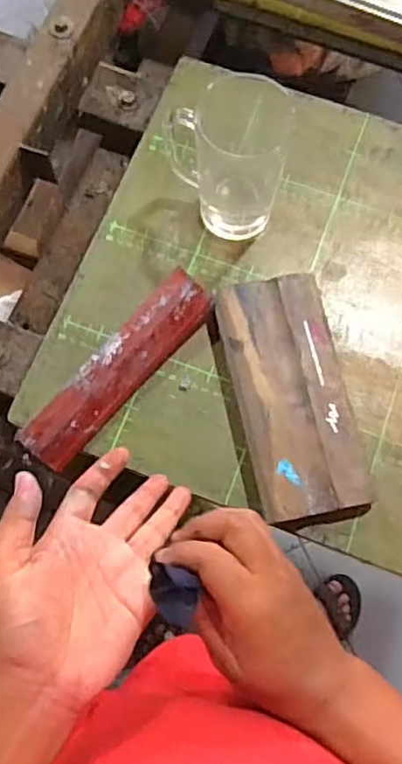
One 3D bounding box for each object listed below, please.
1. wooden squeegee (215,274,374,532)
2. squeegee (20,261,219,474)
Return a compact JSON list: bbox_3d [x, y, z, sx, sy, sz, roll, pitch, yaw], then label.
[{"bbox_3d":[0.077,0.013,0.533,0.096,0.025,0.203,-12,74,-5],"label":"wooden squeegee"},{"bbox_3d":[-0.070,-0.012,0.538,0.048,0.024,0.193,41,77,10],"label":"squeegee"}]

